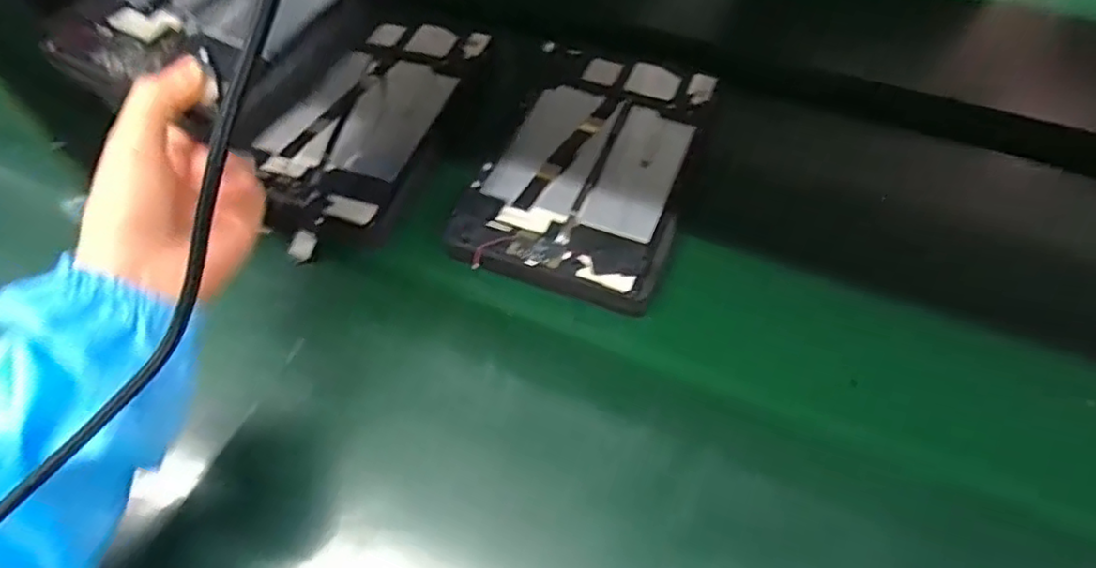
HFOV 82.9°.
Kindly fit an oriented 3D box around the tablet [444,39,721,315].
[{"bbox_3d":[0.035,-0.101,0.491,0.152,0.011,0.251,16,58,11],"label":"tablet"}]

